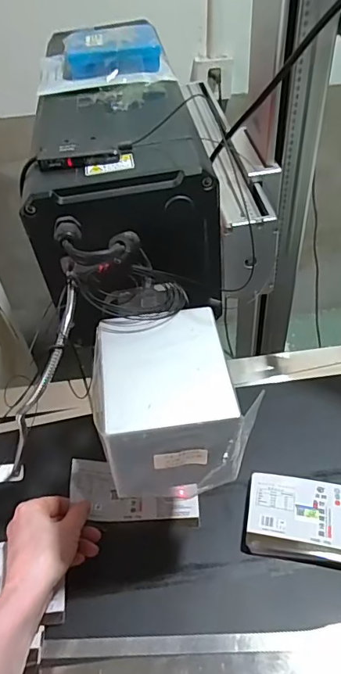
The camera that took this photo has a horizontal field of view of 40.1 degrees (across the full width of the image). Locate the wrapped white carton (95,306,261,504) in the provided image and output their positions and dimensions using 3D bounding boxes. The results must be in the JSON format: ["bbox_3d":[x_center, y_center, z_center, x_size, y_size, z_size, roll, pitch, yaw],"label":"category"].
[{"bbox_3d":[-0.007,0.054,0.378,0.112,0.083,0.124,-8,46,-5],"label":"wrapped white carton"}]

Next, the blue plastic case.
[{"bbox_3d":[-0.072,-0.342,0.560,0.112,0.033,0.095,-10,46,-6],"label":"blue plastic case"}]

